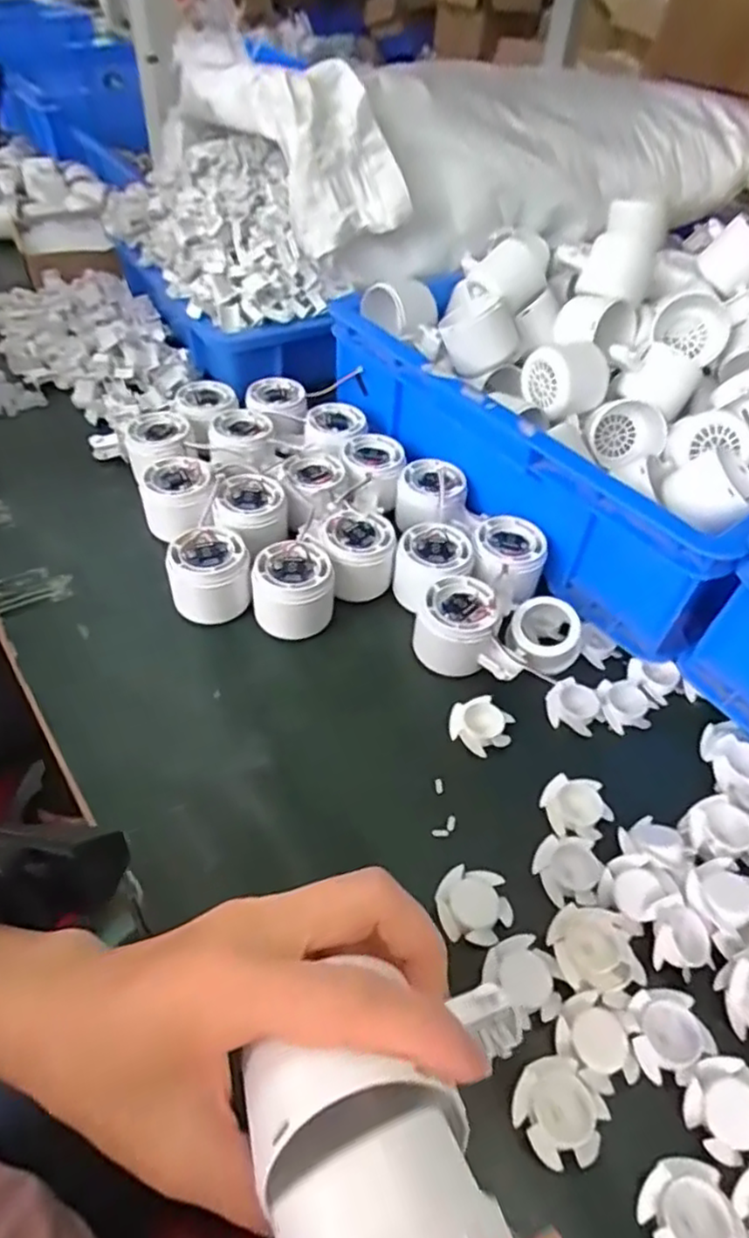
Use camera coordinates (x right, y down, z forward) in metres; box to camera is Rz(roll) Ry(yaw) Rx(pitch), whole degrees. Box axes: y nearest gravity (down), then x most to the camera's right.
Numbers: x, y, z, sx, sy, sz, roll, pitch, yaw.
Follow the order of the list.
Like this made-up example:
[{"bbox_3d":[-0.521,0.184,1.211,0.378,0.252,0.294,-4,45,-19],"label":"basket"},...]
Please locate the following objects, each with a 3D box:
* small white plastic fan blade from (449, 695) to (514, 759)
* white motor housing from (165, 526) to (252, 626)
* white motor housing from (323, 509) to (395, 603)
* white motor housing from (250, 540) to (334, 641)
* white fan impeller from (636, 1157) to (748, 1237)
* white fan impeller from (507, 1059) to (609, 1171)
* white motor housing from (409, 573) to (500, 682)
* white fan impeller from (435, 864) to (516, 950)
[{"bbox_3d":[0.072,0.072,0.453,0.039,0.009,0.038,2,48,-2],"label":"small white plastic fan blade"},{"bbox_3d":[-0.123,-0.030,0.504,0.059,0.054,0.058,-14,50,-16],"label":"white motor housing"},{"bbox_3d":[-0.013,-0.051,0.526,0.056,0.041,0.063,-3,48,-7],"label":"white motor housing"},{"bbox_3d":[-0.060,-0.023,0.497,0.058,0.046,0.061,2,48,-2],"label":"white motor housing"},{"bbox_3d":[0.134,0.256,0.286,0.038,0.011,0.040,2,48,-2],"label":"white fan impeller"},{"bbox_3d":[0.085,0.226,0.308,0.038,0.008,0.040,2,48,-2],"label":"white fan impeller"},{"bbox_3d":[0.058,0.004,0.486,0.055,0.047,0.060,0,52,-1],"label":"white motor housing"},{"bbox_3d":[0.055,0.162,0.375,0.041,0.014,0.038,2,48,-2],"label":"white fan impeller"}]

